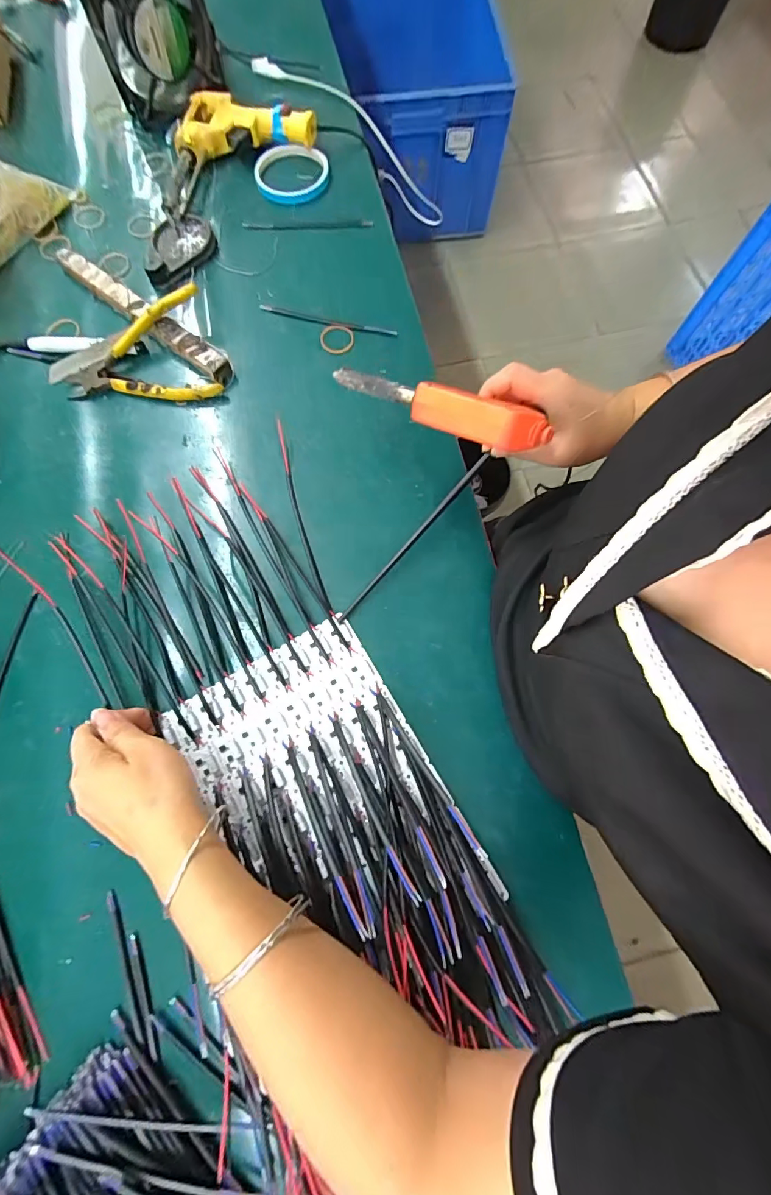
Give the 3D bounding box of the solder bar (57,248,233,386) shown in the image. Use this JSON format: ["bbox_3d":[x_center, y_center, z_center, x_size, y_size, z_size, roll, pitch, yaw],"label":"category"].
[{"bbox_3d":[-0.241,-0.282,0.432,0.218,0.017,0.023,37,78,7],"label":"solder bar"}]

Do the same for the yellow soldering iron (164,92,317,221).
[{"bbox_3d":[-0.182,-0.498,0.475,0.187,0.034,0.102,-37,80,-10],"label":"yellow soldering iron"}]

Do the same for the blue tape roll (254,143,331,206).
[{"bbox_3d":[-0.106,-0.482,0.494,0.083,0.013,0.077,-1,76,-2],"label":"blue tape roll"}]

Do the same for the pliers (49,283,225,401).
[{"bbox_3d":[-0.245,-0.228,0.416,0.160,0.031,0.100,-19,77,-6],"label":"pliers"}]

